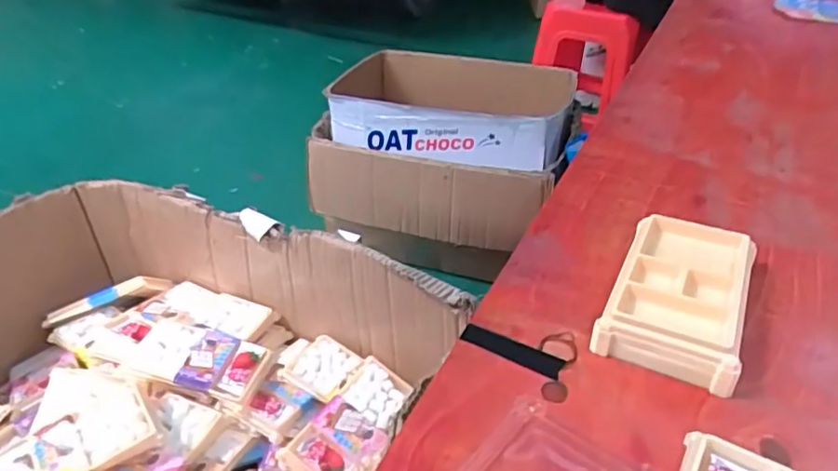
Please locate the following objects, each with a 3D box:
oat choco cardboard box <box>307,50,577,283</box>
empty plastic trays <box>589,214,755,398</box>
[{"bbox_3d":[0.053,-0.226,1.526,0.622,0.308,0.448,10,36,17],"label":"oat choco cardboard box"},{"bbox_3d":[0.173,0.036,0.397,0.077,0.031,0.133,16,38,24],"label":"empty plastic trays"}]

